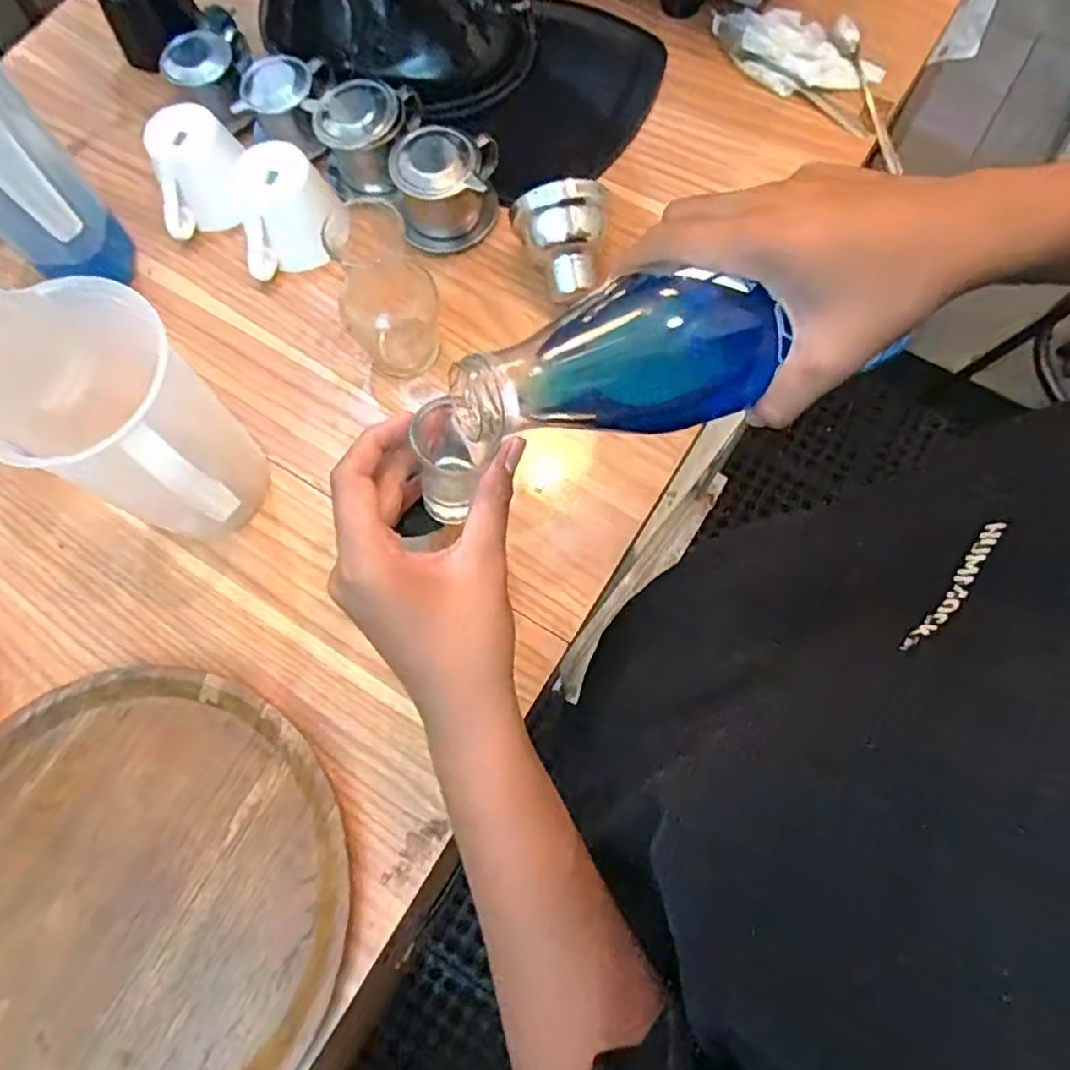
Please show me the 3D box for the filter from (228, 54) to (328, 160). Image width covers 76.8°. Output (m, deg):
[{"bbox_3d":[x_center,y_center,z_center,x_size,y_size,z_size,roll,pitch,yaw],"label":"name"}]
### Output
[{"bbox_3d":[-0.221,-0.387,0.607,0.075,0.054,0.071,11,73,5],"label":"filter"}]

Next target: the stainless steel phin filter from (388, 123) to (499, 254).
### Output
[{"bbox_3d":[-0.077,-0.294,0.566,0.084,0.063,0.076,4,73,3],"label":"stainless steel phin filter"}]

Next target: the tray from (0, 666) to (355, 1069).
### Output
[{"bbox_3d":[-0.265,0.236,0.434,0.281,0.022,0.281,-1,73,2],"label":"tray"}]

